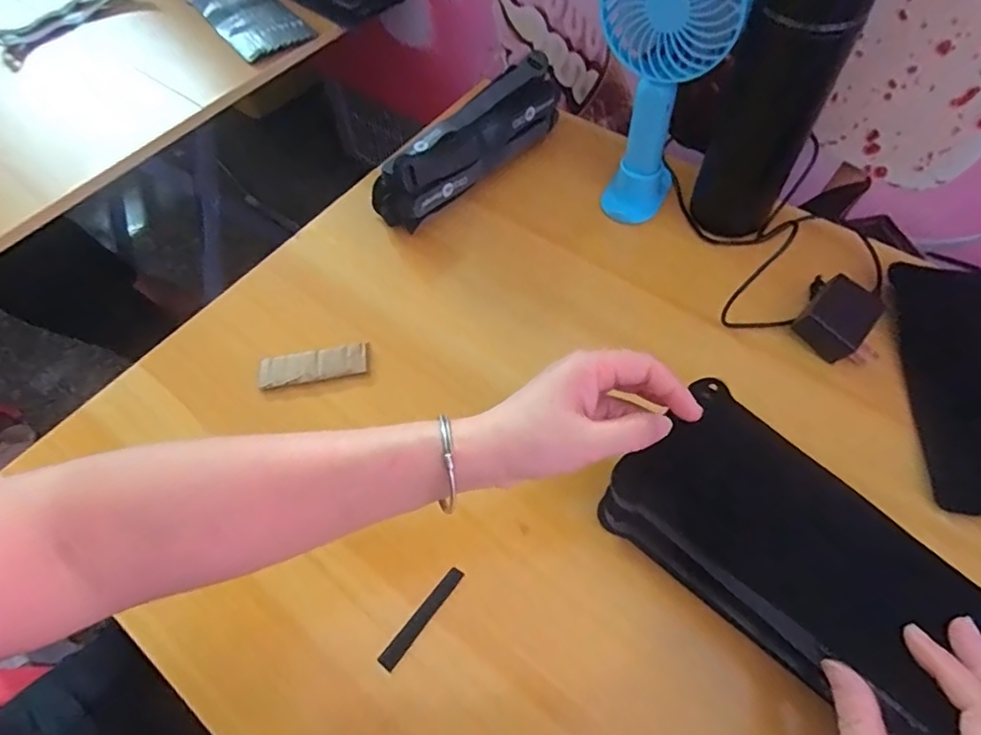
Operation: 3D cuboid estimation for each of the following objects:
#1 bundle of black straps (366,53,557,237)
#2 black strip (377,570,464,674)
[{"bbox_3d":[-0.016,-0.206,0.517,0.050,0.072,0.206,37,68,22],"label":"bundle of black straps"},{"bbox_3d":[-0.043,0.159,0.353,0.011,0.004,0.070,35,69,21],"label":"black strip"}]

